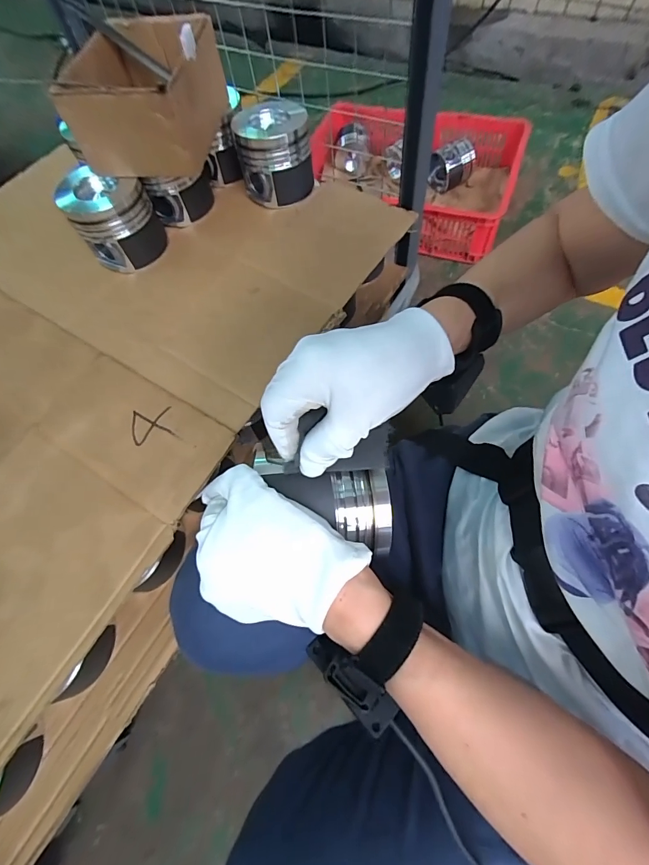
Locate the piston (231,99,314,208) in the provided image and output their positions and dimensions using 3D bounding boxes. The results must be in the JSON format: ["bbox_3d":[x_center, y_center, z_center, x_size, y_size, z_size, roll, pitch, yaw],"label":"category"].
[{"bbox_3d":[-0.078,-0.430,0.576,0.111,0.089,0.117,-8,65,-1],"label":"piston"}]

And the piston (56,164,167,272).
[{"bbox_3d":[-0.301,-0.311,0.536,0.110,0.099,0.110,-31,68,-11],"label":"piston"}]

